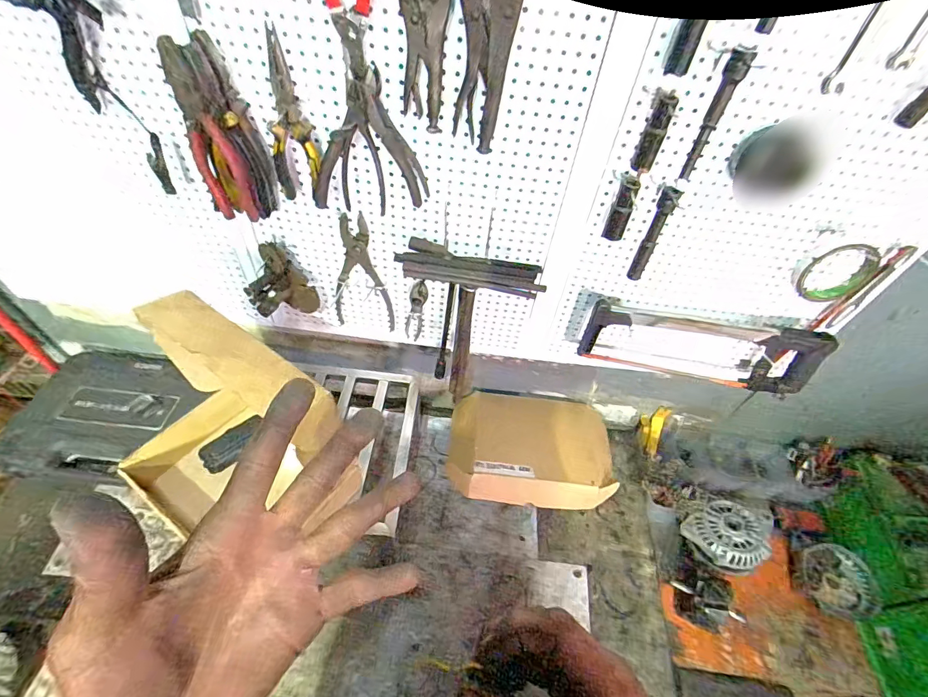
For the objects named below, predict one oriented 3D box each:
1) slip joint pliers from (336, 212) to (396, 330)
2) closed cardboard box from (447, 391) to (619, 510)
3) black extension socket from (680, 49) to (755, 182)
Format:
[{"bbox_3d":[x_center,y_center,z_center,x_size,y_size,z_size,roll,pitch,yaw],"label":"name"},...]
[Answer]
[{"bbox_3d":[-0.172,-0.118,0.712,0.105,0.231,0.010,8,50,0],"label":"slip joint pliers"},{"bbox_3d":[0.148,0.218,0.948,0.356,0.104,0.234,5,50,-2],"label":"closed cardboard box"},{"bbox_3d":[0.259,-0.239,0.448,0.019,0.120,0.015,26,53,15],"label":"black extension socket"}]

